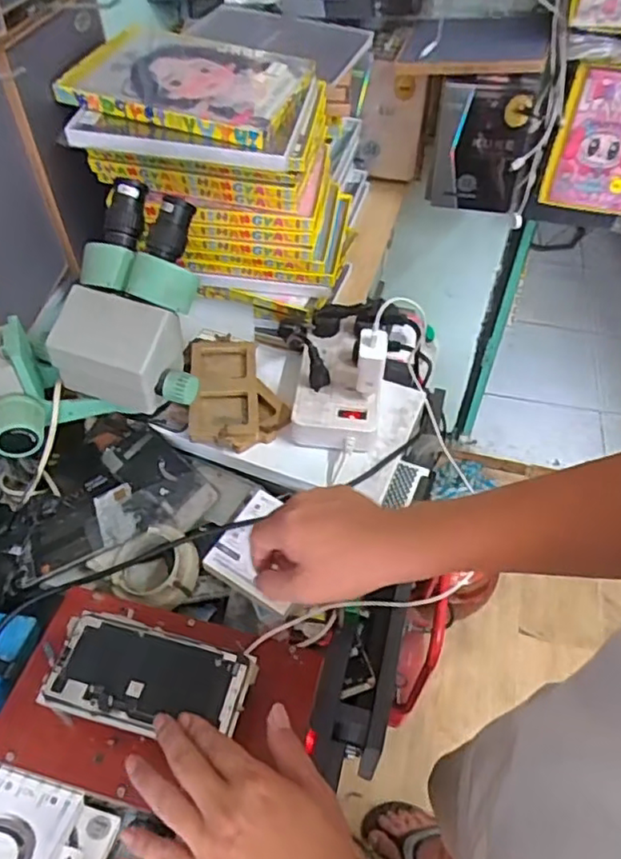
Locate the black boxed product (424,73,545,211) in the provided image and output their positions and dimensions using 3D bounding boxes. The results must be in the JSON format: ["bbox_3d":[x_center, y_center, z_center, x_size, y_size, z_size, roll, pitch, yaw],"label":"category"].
[{"bbox_3d":[0.293,-0.480,1.075,0.163,0.224,0.047,13,50,11],"label":"black boxed product"}]

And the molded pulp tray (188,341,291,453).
[{"bbox_3d":[-0.089,-0.046,0.776,0.115,0.031,0.161,-3,49,-3],"label":"molded pulp tray"}]

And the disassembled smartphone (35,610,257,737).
[{"bbox_3d":[-0.130,0.198,0.515,0.159,0.012,0.080,7,49,4],"label":"disassembled smartphone"}]

